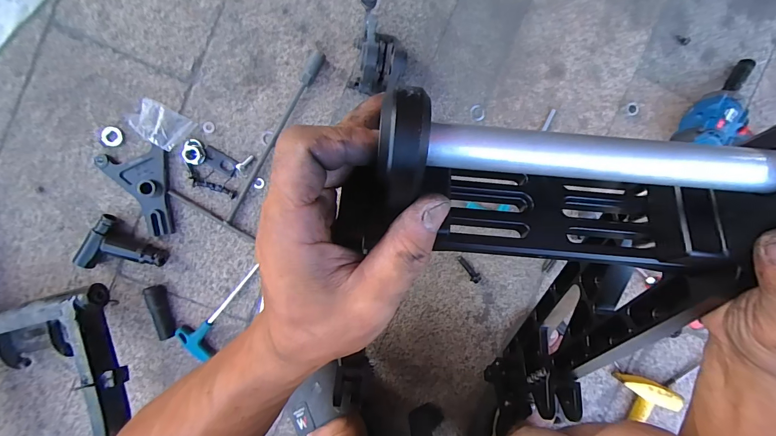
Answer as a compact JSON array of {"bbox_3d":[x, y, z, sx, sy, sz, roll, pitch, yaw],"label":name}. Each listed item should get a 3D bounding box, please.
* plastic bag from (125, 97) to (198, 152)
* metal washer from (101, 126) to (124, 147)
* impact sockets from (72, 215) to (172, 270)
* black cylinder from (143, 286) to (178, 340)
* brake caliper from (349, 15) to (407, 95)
[{"bbox_3d":[-0.320,-0.132,0.477,0.075,0.028,0.050,31,91,-7],"label":"plastic bag"},{"bbox_3d":[-0.389,-0.114,0.482,0.026,0.006,0.027,0,94,-5],"label":"metal washer"},{"bbox_3d":[-0.374,0.053,0.486,0.100,0.028,0.075,36,90,-7],"label":"impact sockets"},{"bbox_3d":[-0.326,0.136,0.494,0.021,0.022,0.080,-11,95,-5],"label":"black cylinder"},{"bbox_3d":[-0.012,-0.219,0.480,0.072,0.058,0.099,5,94,-5],"label":"brake caliper"}]

